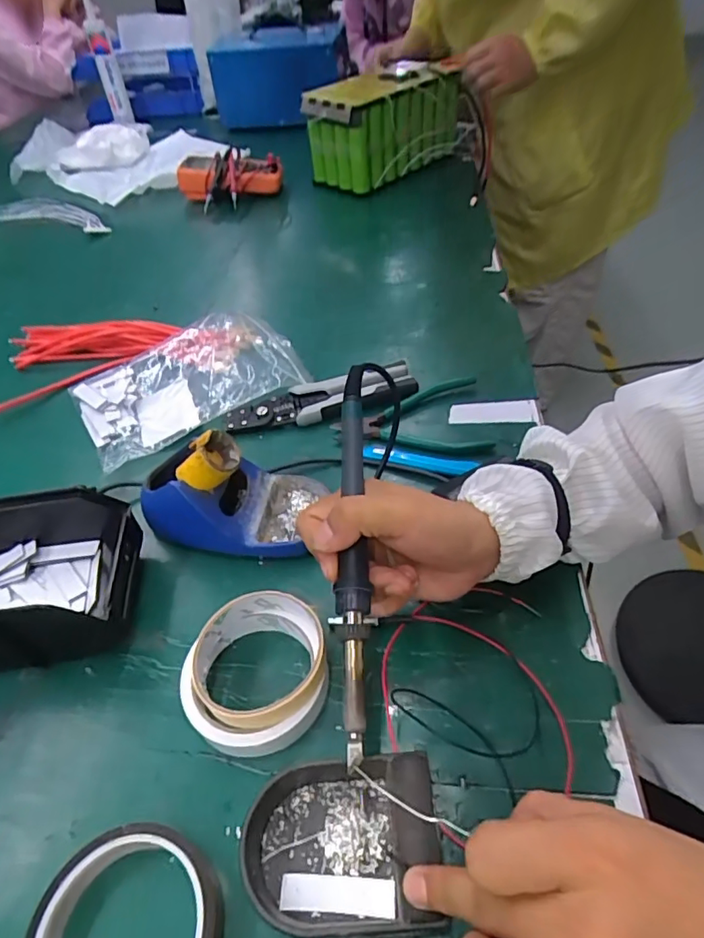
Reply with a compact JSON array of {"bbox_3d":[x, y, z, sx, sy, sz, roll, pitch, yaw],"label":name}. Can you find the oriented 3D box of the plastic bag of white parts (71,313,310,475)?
[{"bbox_3d":[-0.176,-0.101,0.583,0.229,0.032,0.150,-27,50,-19],"label":"plastic bag of white parts"}]

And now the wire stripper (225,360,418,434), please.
[{"bbox_3d":[-0.032,-0.075,0.556,0.194,0.012,0.048,-14,47,-8],"label":"wire stripper"}]

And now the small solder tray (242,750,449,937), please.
[{"bbox_3d":[-0.008,0.192,0.281,0.099,0.036,0.076,0,48,5],"label":"small solder tray"}]

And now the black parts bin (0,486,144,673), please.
[{"bbox_3d":[-0.259,0.085,0.393,0.189,0.073,0.103,-8,46,-2],"label":"black parts bin"}]

